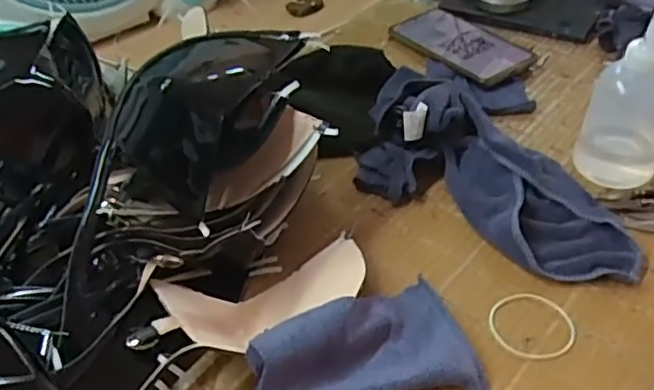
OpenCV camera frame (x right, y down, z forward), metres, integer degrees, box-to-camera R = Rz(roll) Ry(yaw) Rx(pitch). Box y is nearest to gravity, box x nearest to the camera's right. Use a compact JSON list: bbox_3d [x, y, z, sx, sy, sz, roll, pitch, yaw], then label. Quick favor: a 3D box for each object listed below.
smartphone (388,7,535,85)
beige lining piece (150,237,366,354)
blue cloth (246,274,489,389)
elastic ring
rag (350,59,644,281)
[{"bbox_3d":[0.146,-0.168,0.689,0.085,0.015,0.166,-29,47,-23],"label":"smartphone"},{"bbox_3d":[-0.036,0.075,0.429,0.140,0.044,0.071,-17,44,-12],"label":"beige lining piece"},{"bbox_3d":[0.024,0.088,0.406,0.137,0.041,0.085,-5,42,0],"label":"blue cloth"},{"bbox_3d":[0.141,0.087,0.424,0.057,0.004,0.054,-3,43,3],"label":"elastic ring"},{"bbox_3d":[0.136,-0.029,0.506,0.249,0.063,0.125,26,51,29],"label":"rag"}]

